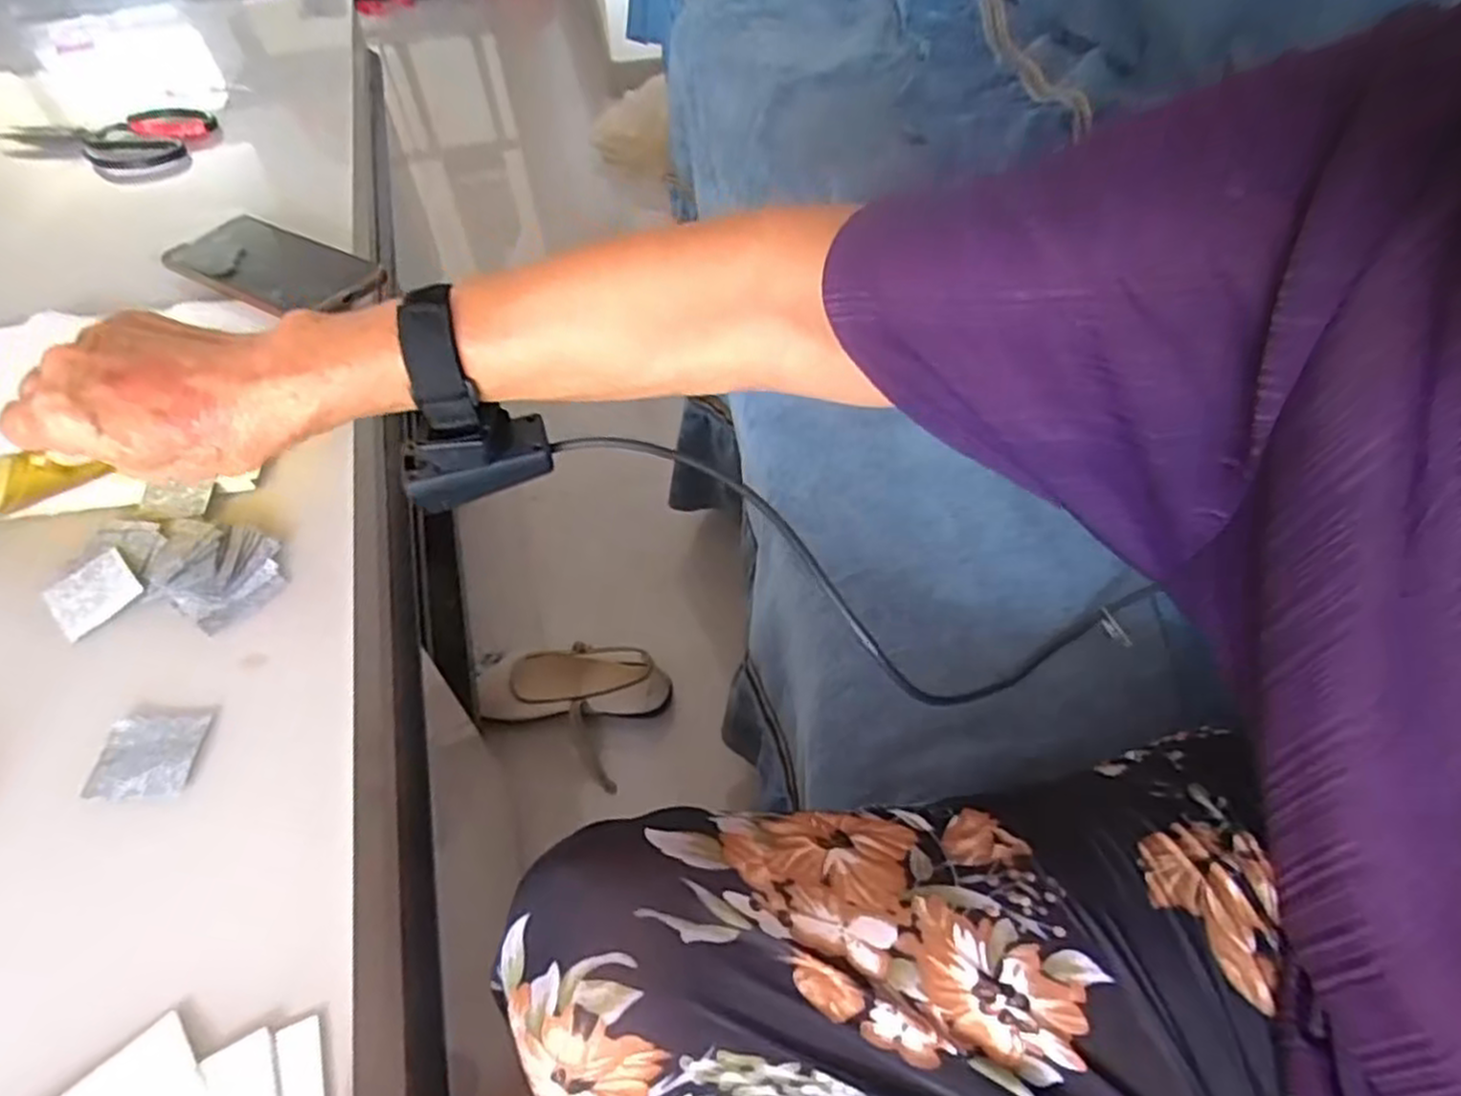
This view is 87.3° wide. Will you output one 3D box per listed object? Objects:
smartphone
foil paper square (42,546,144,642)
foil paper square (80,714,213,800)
[{"bbox_3d":[-0.333,-0.206,0.556,0.161,0.012,0.073,25,61,17],"label":"smartphone"},{"bbox_3d":[-0.325,0.022,0.390,0.043,0.004,0.038,36,67,25],"label":"foil paper square"},{"bbox_3d":[-0.255,0.090,0.336,0.040,0.005,0.038,-6,52,-2],"label":"foil paper square"}]

